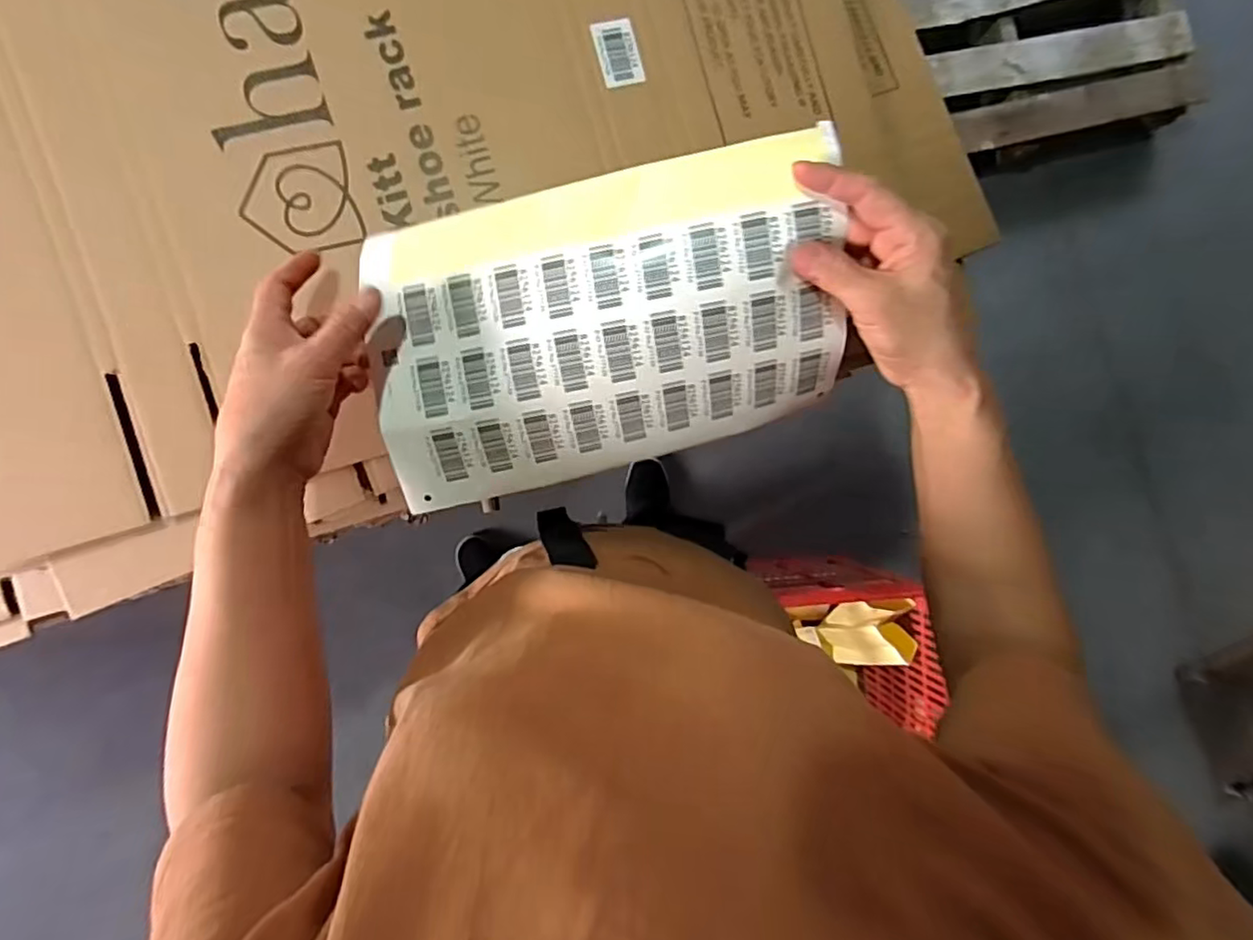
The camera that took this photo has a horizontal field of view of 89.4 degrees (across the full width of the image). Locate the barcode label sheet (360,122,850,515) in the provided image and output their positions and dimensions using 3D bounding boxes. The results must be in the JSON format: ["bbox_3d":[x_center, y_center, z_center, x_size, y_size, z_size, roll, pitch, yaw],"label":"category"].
[{"bbox_3d":[-0.015,-0.086,0.400,0.289,0.039,0.174,-13,107,4],"label":"barcode label sheet"}]

